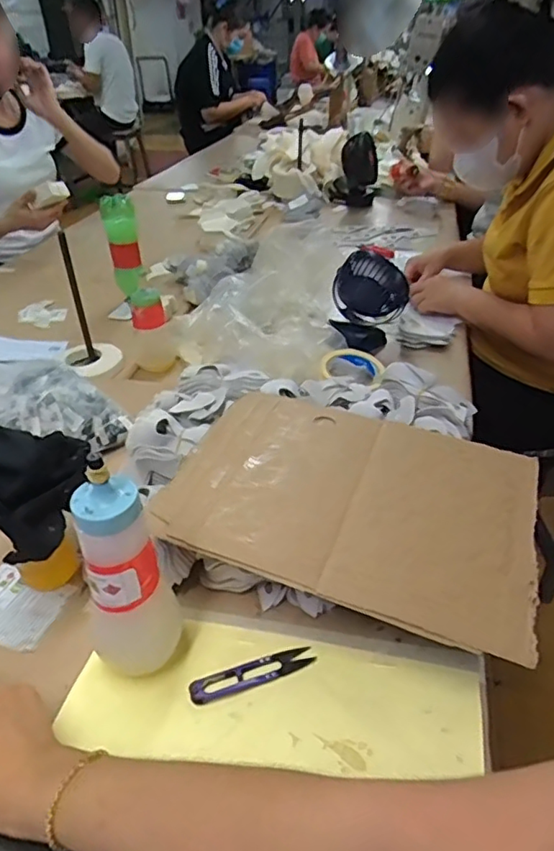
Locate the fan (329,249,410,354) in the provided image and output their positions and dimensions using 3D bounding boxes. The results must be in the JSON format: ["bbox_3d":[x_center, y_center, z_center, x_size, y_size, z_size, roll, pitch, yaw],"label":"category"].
[{"bbox_3d":[0.151,-0.205,0.943,0.122,0.139,0.113,4,36,9],"label":"fan"}]

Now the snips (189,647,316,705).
[{"bbox_3d":[-0.020,0.199,0.463,0.101,0.004,0.023,-14,37,-16],"label":"snips"}]

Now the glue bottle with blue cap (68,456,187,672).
[{"bbox_3d":[-0.119,0.105,0.440,0.071,0.192,0.070,-19,39,-23],"label":"glue bottle with blue cap"}]

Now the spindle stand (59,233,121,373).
[{"bbox_3d":[-0.302,-0.180,0.895,0.087,0.204,0.080,-13,37,-16],"label":"spindle stand"}]

